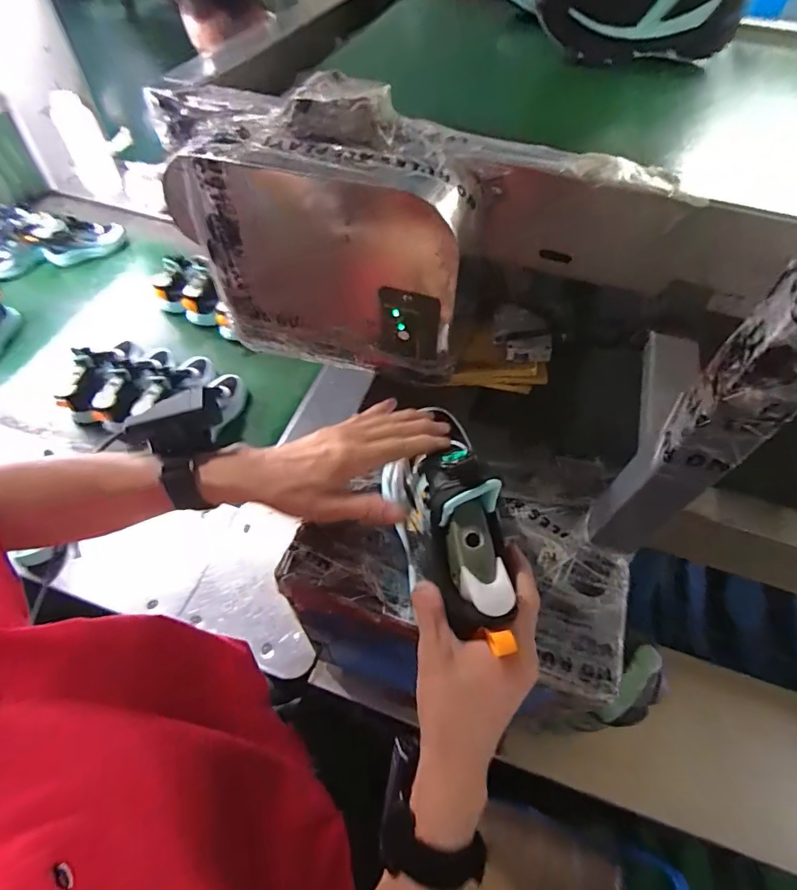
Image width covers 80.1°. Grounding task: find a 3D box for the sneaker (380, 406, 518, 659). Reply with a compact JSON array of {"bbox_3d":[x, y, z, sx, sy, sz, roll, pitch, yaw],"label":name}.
[{"bbox_3d":[0.038,0.065,0.368,0.063,0.099,0.181,-11,58,-10],"label":"sneaker"}]

